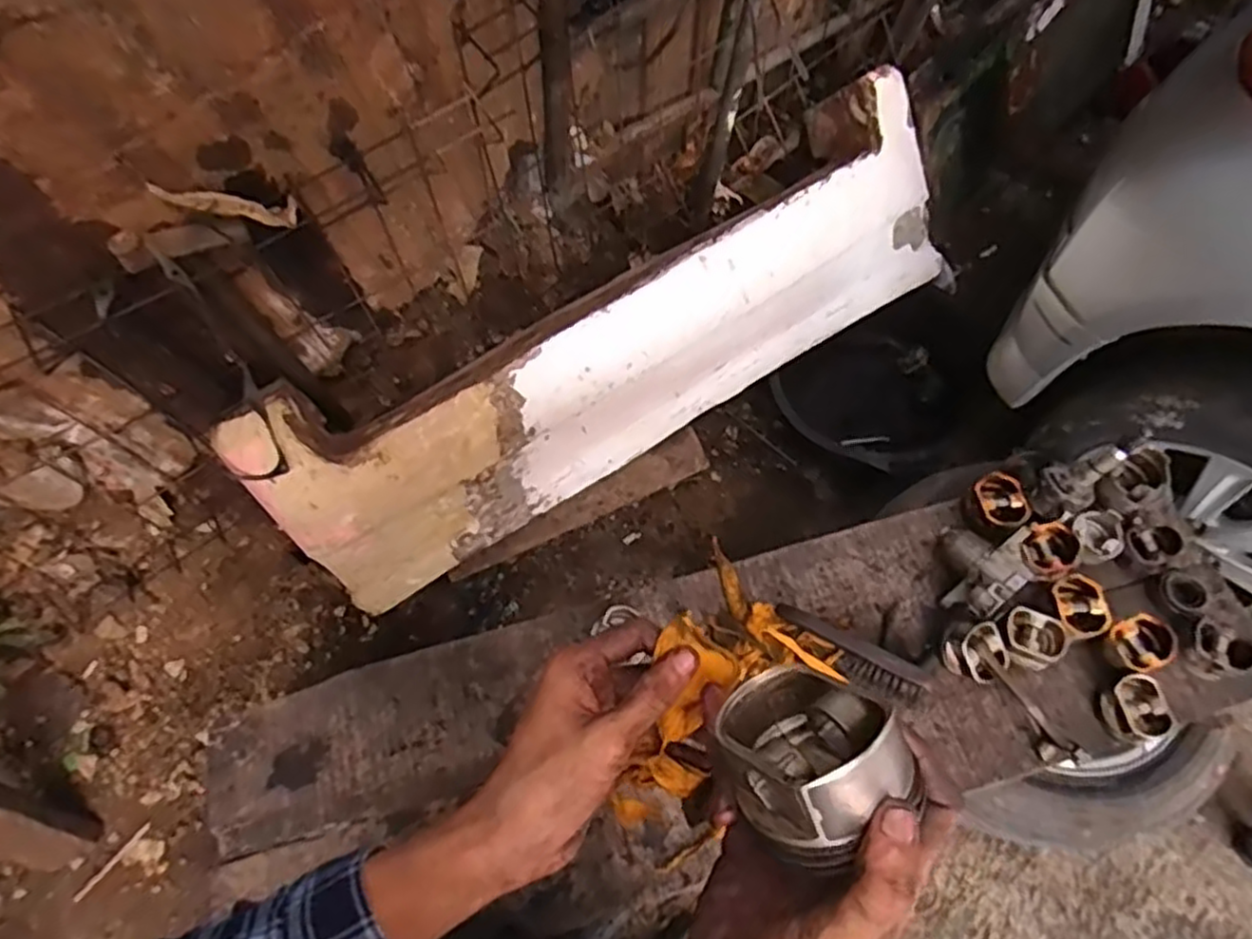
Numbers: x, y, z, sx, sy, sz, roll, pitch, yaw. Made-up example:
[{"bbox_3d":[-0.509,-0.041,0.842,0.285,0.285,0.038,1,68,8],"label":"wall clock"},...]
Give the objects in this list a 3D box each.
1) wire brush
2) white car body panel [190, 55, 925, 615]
[{"bbox_3d":[0.271,0.225,0.868,0.192,0.028,0.053,28,67,15],"label":"wire brush"},{"bbox_3d":[0.015,-0.226,1.296,1.313,0.410,0.076,-31,38,-12],"label":"white car body panel"}]

